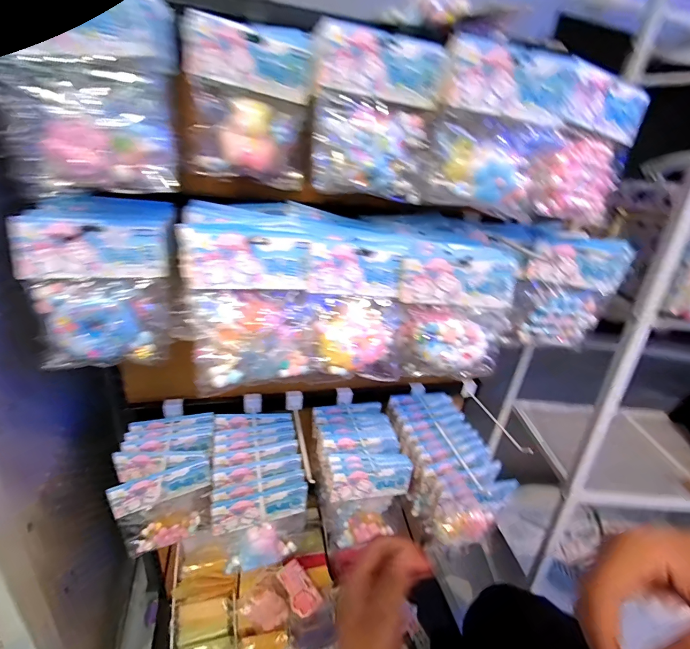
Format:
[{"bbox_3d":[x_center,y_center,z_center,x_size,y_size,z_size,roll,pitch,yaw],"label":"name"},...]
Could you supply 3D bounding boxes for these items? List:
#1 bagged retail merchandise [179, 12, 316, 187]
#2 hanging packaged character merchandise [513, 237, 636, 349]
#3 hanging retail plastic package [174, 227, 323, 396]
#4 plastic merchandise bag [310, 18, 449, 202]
[{"bbox_3d":[-0.109,-0.251,0.433,0.135,0.161,0.040,0,28,-14],"label":"bagged retail merchandise"},{"bbox_3d":[0.337,-0.045,0.564,0.136,0.165,0.034,8,17,4],"label":"hanging packaged character merchandise"},{"bbox_3d":[-0.098,-0.024,0.397,0.124,0.165,0.035,-8,6,-23],"label":"hanging retail plastic package"},{"bbox_3d":[0.033,-0.229,0.414,0.133,0.156,0.032,3,20,-11],"label":"plastic merchandise bag"}]

